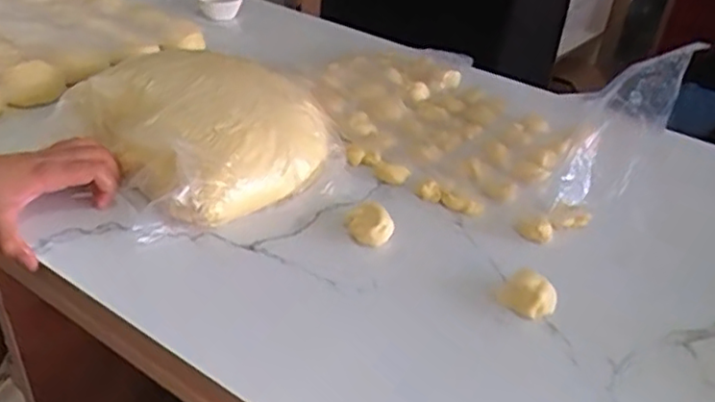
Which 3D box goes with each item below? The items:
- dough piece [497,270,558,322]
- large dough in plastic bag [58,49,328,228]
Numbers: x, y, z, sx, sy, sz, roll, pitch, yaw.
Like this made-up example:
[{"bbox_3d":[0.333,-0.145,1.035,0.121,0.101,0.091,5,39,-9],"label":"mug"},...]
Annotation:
[{"bbox_3d":[0.130,0.071,0.509,0.030,0.026,0.040,-18,40,-30],"label":"dough piece"},{"bbox_3d":[-0.150,-0.082,0.642,0.265,0.067,0.202,28,40,30],"label":"large dough in plastic bag"}]

